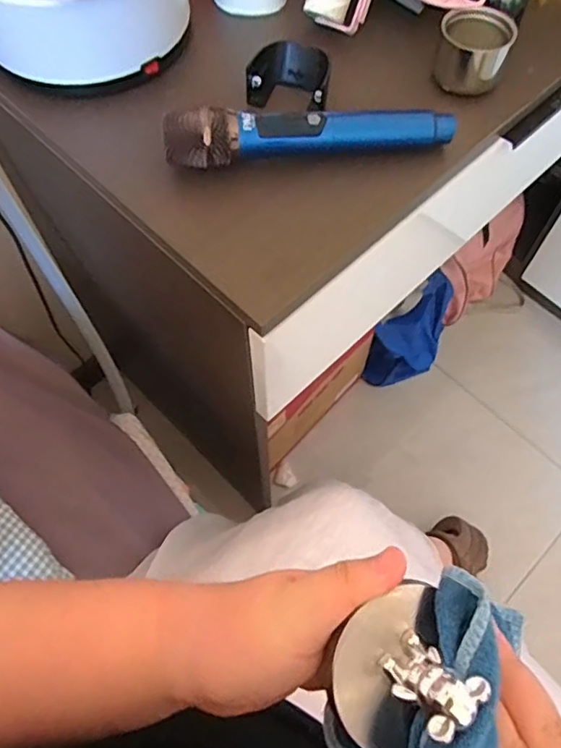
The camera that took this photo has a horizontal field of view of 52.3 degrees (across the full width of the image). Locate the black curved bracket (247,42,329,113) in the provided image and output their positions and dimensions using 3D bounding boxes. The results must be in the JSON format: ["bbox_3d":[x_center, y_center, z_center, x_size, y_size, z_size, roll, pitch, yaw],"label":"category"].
[{"bbox_3d":[0.008,-0.275,0.535,0.075,0.043,0.051,9,65,5],"label":"black curved bracket"}]

